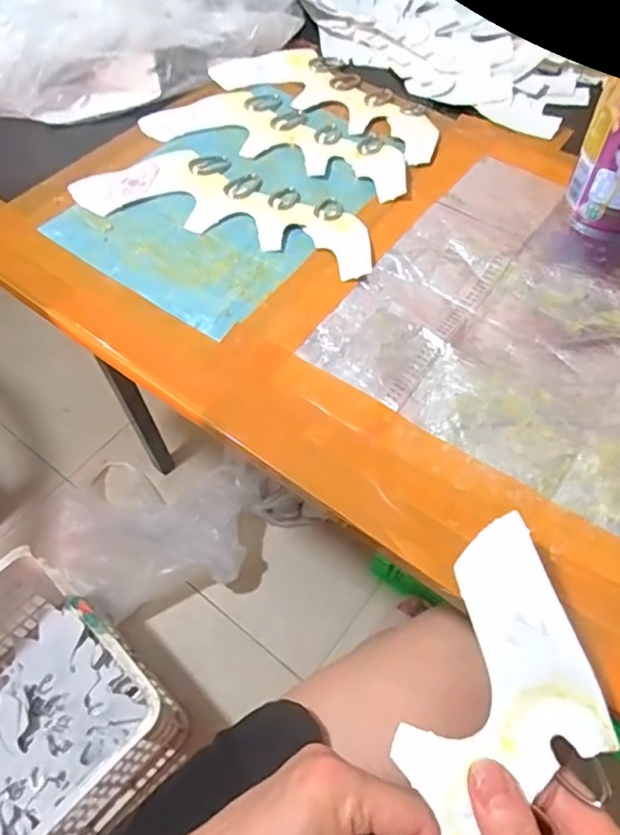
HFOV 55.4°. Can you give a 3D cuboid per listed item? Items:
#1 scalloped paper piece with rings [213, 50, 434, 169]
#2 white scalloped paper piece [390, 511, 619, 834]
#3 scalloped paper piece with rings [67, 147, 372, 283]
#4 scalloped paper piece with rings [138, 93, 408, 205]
[{"bbox_3d":[0.025,-0.272,0.498,0.213,0.005,0.090,36,63,21],"label":"scalloped paper piece with rings"},{"bbox_3d":[0.066,0.162,0.248,0.067,0.024,0.223,23,88,15],"label":"white scalloped paper piece"},{"bbox_3d":[-0.056,-0.156,0.426,0.222,0.007,0.083,19,59,13],"label":"scalloped paper piece with rings"},{"bbox_3d":[-0.021,-0.224,0.471,0.219,0.008,0.081,23,60,14],"label":"scalloped paper piece with rings"}]

